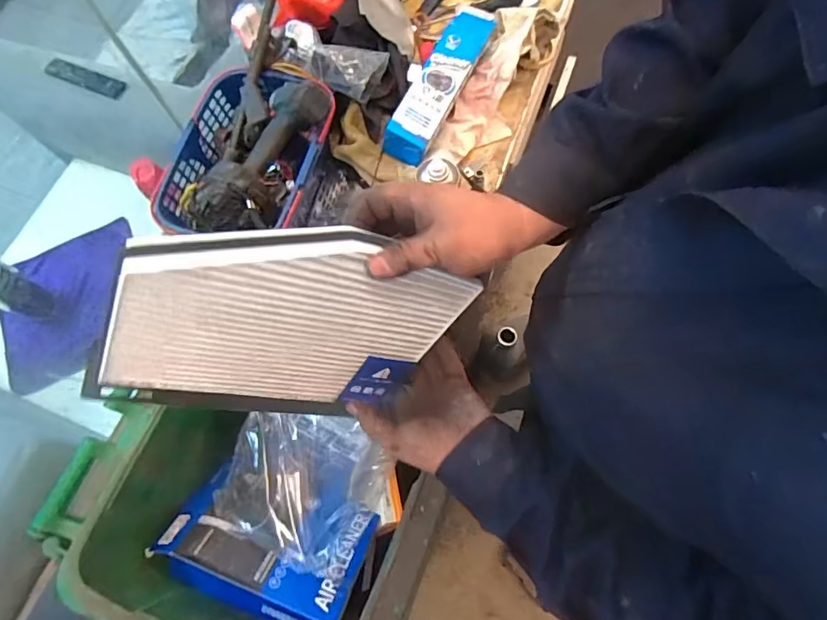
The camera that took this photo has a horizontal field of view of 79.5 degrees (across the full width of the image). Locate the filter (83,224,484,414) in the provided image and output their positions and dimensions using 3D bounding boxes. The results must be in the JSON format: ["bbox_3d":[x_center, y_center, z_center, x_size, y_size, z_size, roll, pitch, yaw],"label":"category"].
[{"bbox_3d":[-0.107,0.019,0.429,0.270,0.216,0.024,10,44,-29],"label":"filter"}]

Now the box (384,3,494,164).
[{"bbox_3d":[0.048,-0.397,0.850,0.089,0.064,0.309,26,74,10],"label":"box"}]

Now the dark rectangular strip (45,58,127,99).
[{"bbox_3d":[-0.661,-0.470,1.007,0.186,0.011,0.042,23,74,9],"label":"dark rectangular strip"}]

